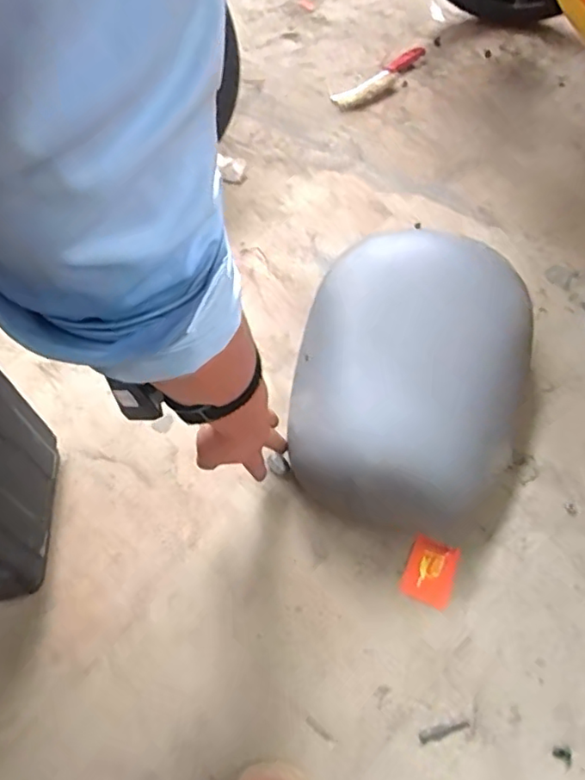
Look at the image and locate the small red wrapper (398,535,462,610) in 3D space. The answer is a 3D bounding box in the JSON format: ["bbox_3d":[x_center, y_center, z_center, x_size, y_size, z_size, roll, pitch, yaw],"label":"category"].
[{"bbox_3d":[0.147,0.197,0.634,0.050,0.009,0.066,19,70,12],"label":"small red wrapper"}]

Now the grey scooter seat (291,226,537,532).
[{"bbox_3d":[0.133,-0.031,0.686,0.250,0.140,0.321,14,60,12],"label":"grey scooter seat"}]

